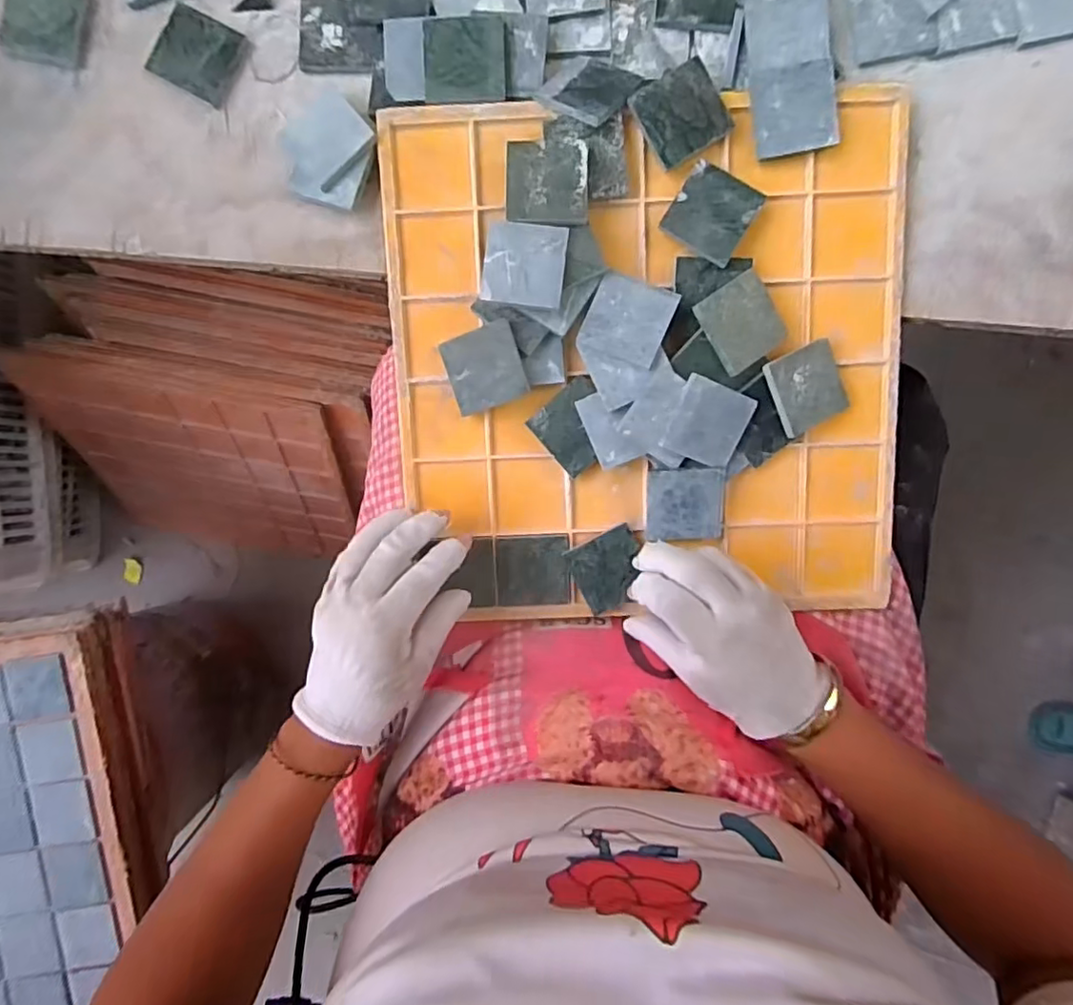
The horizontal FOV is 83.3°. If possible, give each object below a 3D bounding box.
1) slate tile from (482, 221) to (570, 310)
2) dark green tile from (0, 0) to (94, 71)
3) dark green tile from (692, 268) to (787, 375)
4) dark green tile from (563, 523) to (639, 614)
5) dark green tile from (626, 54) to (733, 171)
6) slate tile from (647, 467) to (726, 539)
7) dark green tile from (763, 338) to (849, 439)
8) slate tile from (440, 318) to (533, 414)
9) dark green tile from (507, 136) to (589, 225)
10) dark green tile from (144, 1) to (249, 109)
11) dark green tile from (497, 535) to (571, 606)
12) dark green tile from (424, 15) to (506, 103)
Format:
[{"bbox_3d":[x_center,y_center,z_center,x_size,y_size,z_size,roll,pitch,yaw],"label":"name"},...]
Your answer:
[{"bbox_3d":[-0.007,-0.144,0.365,0.049,0.007,0.047,6,93,0],"label":"slate tile"},{"bbox_3d":[-0.306,-0.299,0.377,0.050,0.008,0.049,10,93,0],"label":"dark green tile"},{"bbox_3d":[0.126,-0.109,0.367,0.045,0.009,0.049,-34,92,2],"label":"dark green tile"},{"bbox_3d":[0.050,0.045,0.403,0.047,0.008,0.049,-27,92,1],"label":"dark green tile"},{"bbox_3d":[0.086,-0.230,0.356,0.047,0.007,0.047,-31,92,2],"label":"dark green tile"},{"bbox_3d":[0.097,0.001,0.391,0.049,0.005,0.049,-1,112,6],"label":"slate tile"},{"bbox_3d":[0.171,-0.072,0.378,0.049,0.006,0.048,-24,99,-9],"label":"dark green tile"},{"bbox_3d":[-0.033,-0.086,0.384,0.051,0.006,0.047,-17,95,22],"label":"slate tile"},{"bbox_3d":[0.007,-0.190,0.357,0.048,0.006,0.049,2,93,0],"label":"dark green tile"},{"bbox_3d":[-0.214,-0.282,0.377,0.049,0.004,0.047,26,93,-1],"label":"dark green tile"},{"bbox_3d":[-0.002,0.047,0.411,0.049,0.007,0.048,-1,93,0],"label":"dark green tile"},{"bbox_3d":[-0.043,-0.264,0.360,0.048,0.009,0.045,-1,93,0],"label":"dark green tile"}]

